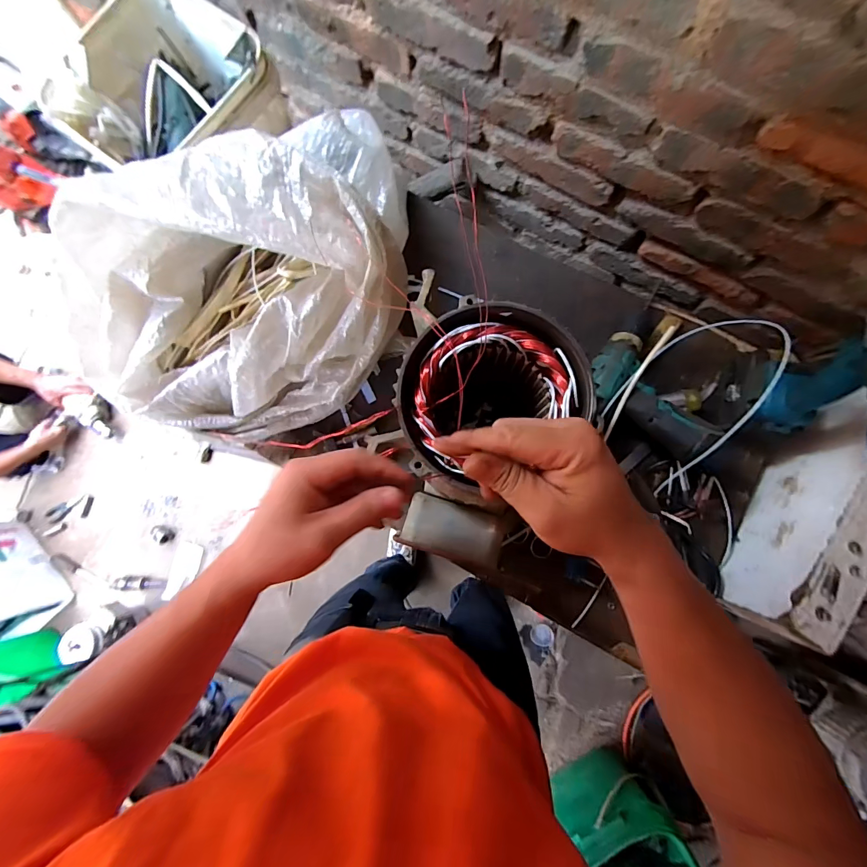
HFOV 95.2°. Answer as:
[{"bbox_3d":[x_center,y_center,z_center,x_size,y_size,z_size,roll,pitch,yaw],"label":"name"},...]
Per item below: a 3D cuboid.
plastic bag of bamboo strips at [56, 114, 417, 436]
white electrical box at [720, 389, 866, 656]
[{"bbox_3d":[-0.227,-0.175,0.466,0.434,0.196,0.308,-20,82,0],"label":"plastic bag of bamboo strips"},{"bbox_3d":[0.466,0.105,0.487,0.069,0.123,0.295,29,84,6],"label":"white electrical box"}]

